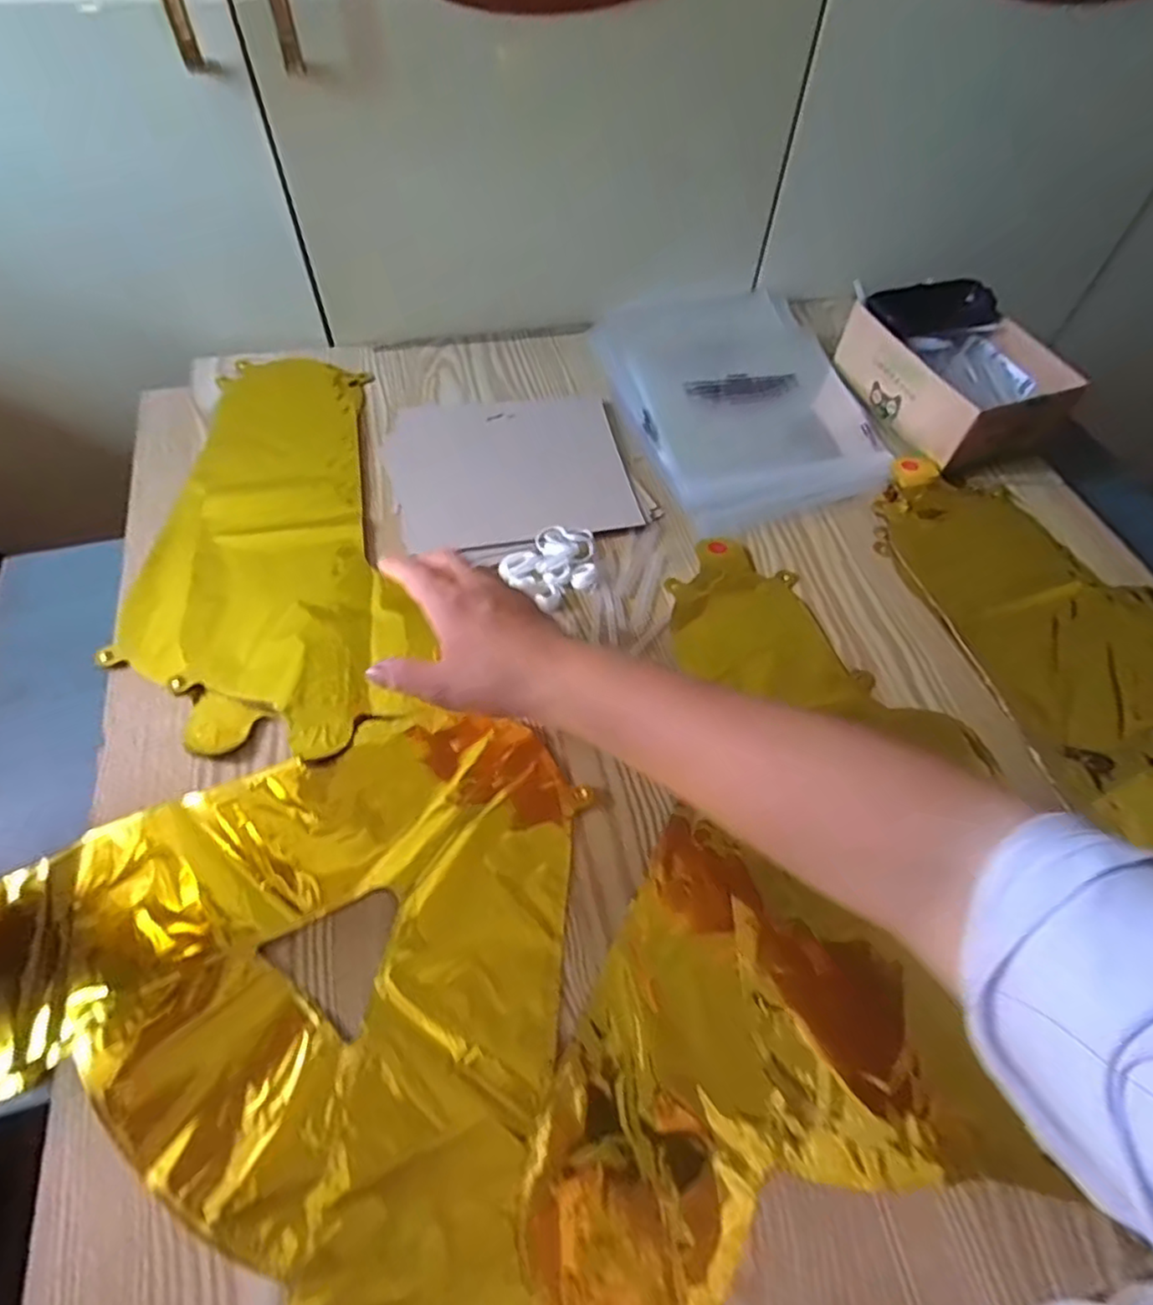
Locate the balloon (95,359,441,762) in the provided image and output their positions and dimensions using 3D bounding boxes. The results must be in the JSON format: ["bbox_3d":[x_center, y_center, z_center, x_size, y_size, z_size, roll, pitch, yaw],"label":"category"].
[{"bbox_3d":[-0.246,-0.099,0.533,0.199,0.012,0.411,-11,58,-11],"label":"balloon"}]

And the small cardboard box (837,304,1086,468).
[{"bbox_3d":[0.346,-0.255,0.621,0.127,0.068,0.173,-16,60,-14],"label":"small cardboard box"}]

